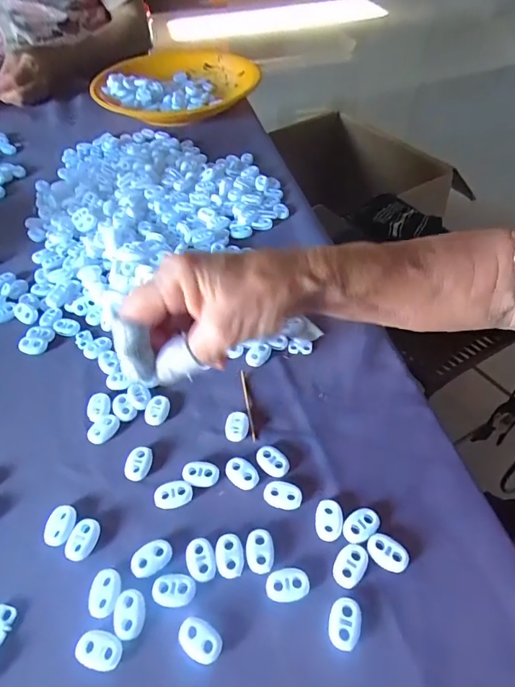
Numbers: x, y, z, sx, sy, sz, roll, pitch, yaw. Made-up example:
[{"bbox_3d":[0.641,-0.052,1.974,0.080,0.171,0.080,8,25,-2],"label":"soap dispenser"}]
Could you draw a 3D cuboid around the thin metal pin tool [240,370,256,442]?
[{"bbox_3d":[-0.007,0.043,0.311,0.004,0.004,0.057,-8,49,-7],"label":"thin metal pin tool"}]

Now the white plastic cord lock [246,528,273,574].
[{"bbox_3d":[0.001,0.115,0.244,0.014,0.004,0.022,-3,49,-3],"label":"white plastic cord lock"}]

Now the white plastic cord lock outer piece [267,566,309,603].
[{"bbox_3d":[0.016,0.127,0.233,0.023,0.004,0.015,-4,49,-3],"label":"white plastic cord lock outer piece"}]

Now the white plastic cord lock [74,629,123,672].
[{"bbox_3d":[-0.078,0.151,0.216,0.023,0.004,0.015,12,50,10],"label":"white plastic cord lock"}]

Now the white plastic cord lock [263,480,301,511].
[{"bbox_3d":[0.015,0.091,0.265,0.023,0.004,0.016,12,50,10],"label":"white plastic cord lock"}]

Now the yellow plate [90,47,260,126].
[{"bbox_3d":[-0.115,-0.389,0.653,0.213,0.037,0.224,0,49,0],"label":"yellow plate"}]

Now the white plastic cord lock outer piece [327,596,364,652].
[{"bbox_3d":[0.045,0.141,0.221,0.016,0.004,0.023,12,50,11],"label":"white plastic cord lock outer piece"}]

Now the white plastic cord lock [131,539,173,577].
[{"bbox_3d":[-0.059,0.119,0.243,0.023,0.004,0.016,-20,52,-17],"label":"white plastic cord lock"}]

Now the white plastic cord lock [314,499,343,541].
[{"bbox_3d":[0.042,0.102,0.254,0.016,0.004,0.022,11,50,9],"label":"white plastic cord lock"}]

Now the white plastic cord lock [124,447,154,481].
[{"bbox_3d":[-0.076,0.077,0.281,0.016,0.004,0.022,7,49,6],"label":"white plastic cord lock"}]

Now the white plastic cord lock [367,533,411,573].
[{"bbox_3d":[0.072,0.115,0.241,0.022,0.004,0.015,24,53,19],"label":"white plastic cord lock"}]

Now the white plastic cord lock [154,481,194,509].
[{"bbox_3d":[-0.052,0.092,0.267,0.023,0.004,0.015,-7,49,-6],"label":"white plastic cord lock"}]

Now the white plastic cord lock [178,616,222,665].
[{"bbox_3d":[-0.029,0.147,0.217,0.023,0.004,0.015,28,55,23],"label":"white plastic cord lock"}]

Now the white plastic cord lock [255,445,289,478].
[{"bbox_3d":[0.009,0.075,0.280,0.023,0.004,0.015,37,58,28],"label":"white plastic cord lock"}]

